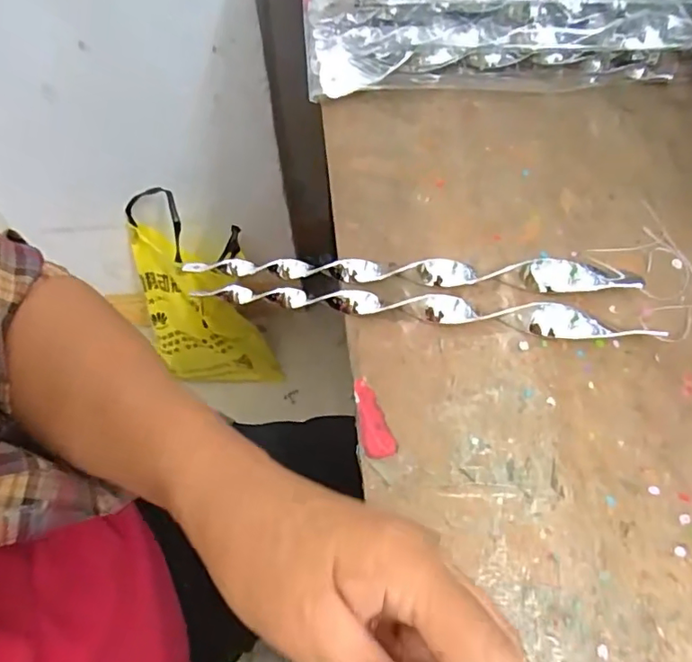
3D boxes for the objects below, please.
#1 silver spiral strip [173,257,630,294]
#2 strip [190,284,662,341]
[{"bbox_3d":[0.040,-0.039,0.358,0.283,0.019,0.018,3,61,3],"label":"silver spiral strip"},{"bbox_3d":[0.048,-0.014,0.344,0.283,0.017,0.015,7,61,5],"label":"strip"}]

